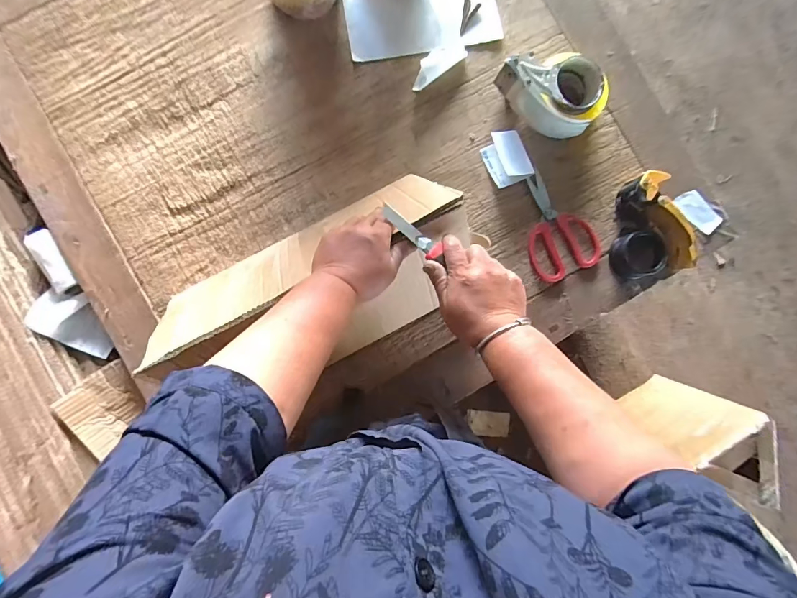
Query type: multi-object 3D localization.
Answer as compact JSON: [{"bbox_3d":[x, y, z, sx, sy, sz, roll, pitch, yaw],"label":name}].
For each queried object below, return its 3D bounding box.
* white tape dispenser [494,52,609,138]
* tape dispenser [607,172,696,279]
[{"bbox_3d":[0.246,-0.333,0.647,0.157,0.083,0.108,44,85,-2],"label":"white tape dispenser"},{"bbox_3d":[0.417,-0.113,0.655,0.110,0.068,0.158,7,87,-5],"label":"tape dispenser"}]

